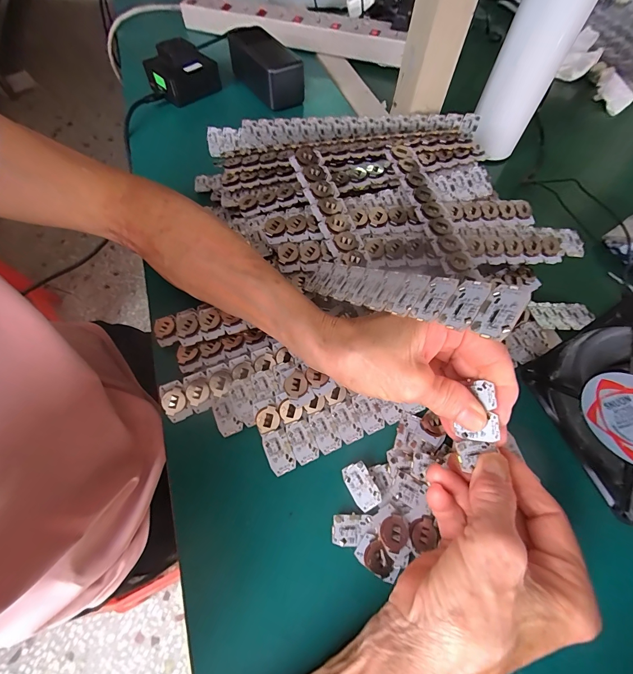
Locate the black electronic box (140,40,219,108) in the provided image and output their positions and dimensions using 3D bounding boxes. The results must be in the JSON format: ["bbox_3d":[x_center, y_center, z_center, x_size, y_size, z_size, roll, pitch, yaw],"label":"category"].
[{"bbox_3d":[-0.183,-0.363,0.455,0.071,0.049,0.082,35,67,17],"label":"black electronic box"}]

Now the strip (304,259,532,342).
[{"bbox_3d":[0.044,-0.031,0.212,0.031,0.004,0.161,-54,38,-9],"label":"strip"}]

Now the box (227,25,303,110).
[{"bbox_3d":[-0.066,-0.372,0.463,0.057,0.055,0.122,-32,67,-16],"label":"box"}]

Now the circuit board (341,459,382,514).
[{"bbox_3d":[0.031,0.103,0.231,0.017,0.006,0.030,-26,65,-14],"label":"circuit board"}]

